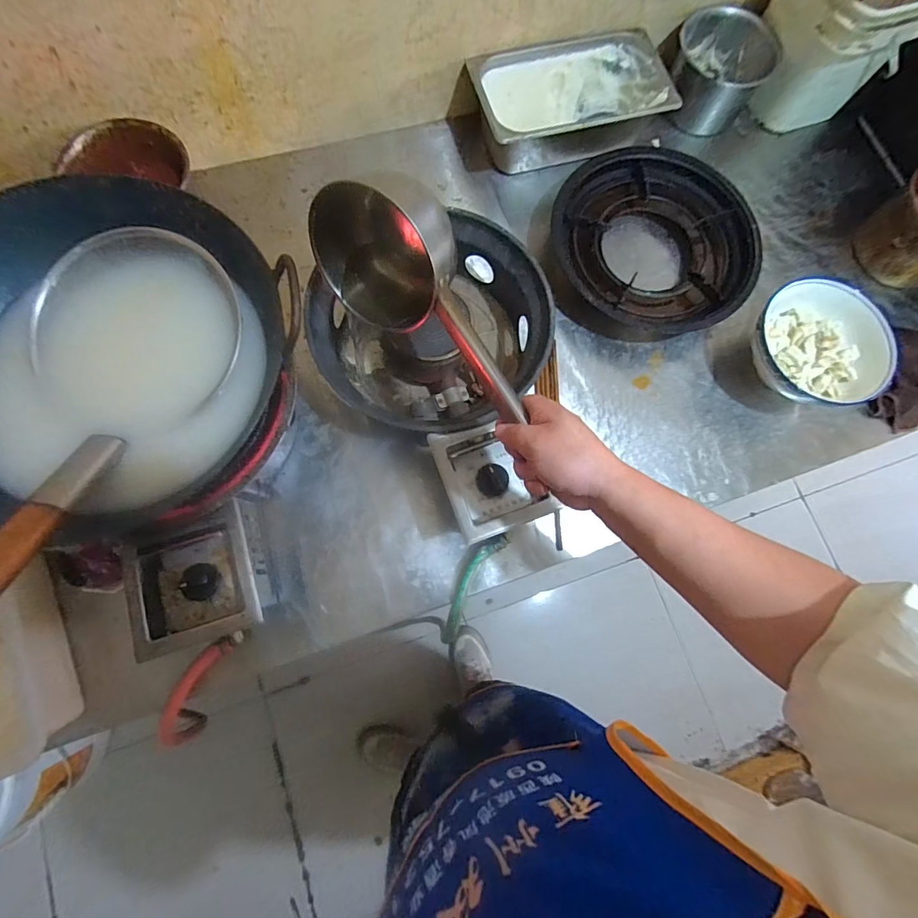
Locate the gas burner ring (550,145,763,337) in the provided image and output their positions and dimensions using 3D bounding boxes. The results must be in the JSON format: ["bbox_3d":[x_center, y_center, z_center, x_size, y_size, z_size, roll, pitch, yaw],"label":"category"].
[{"bbox_3d":[0.309,-0.353,0.748,0.292,0.065,0.301,0,76,-2],"label":"gas burner ring"}]

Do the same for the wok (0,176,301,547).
[{"bbox_3d":[-0.398,-0.111,0.494,0.342,0.099,0.377,25,76,4],"label":"wok"}]

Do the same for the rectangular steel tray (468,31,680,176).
[{"bbox_3d":[0.189,-0.604,0.782,0.322,0.092,0.161,-17,77,-6],"label":"rectangular steel tray"}]

